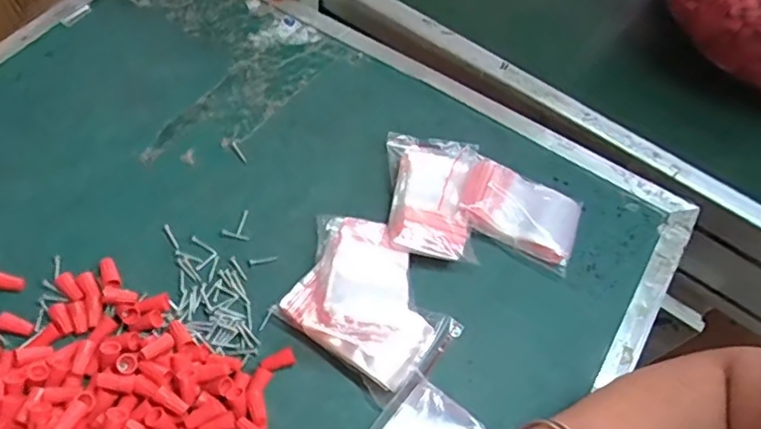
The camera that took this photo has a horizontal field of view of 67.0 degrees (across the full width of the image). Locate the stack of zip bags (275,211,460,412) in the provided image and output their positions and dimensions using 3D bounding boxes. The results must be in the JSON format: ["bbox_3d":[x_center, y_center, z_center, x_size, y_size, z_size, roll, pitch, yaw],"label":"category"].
[{"bbox_3d":[-0.009,0.056,0.399,0.125,0.035,0.096,38,64,15],"label":"stack of zip bags"}]

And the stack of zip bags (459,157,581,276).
[{"bbox_3d":[0.109,-0.001,0.449,0.091,0.026,0.060,24,61,8],"label":"stack of zip bags"}]

